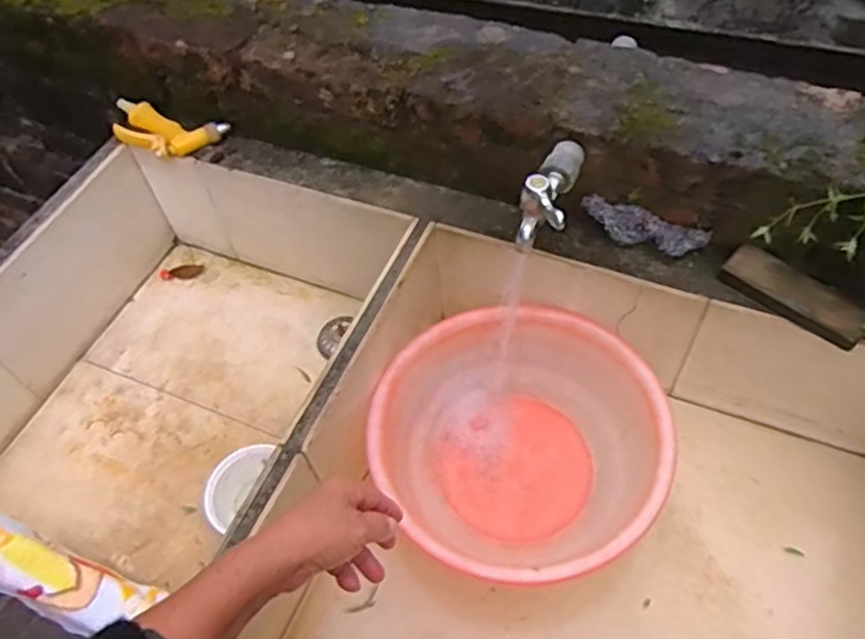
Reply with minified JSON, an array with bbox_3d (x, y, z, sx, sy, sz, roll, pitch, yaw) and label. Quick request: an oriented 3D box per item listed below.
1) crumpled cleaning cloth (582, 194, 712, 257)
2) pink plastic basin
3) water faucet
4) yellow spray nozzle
[{"bbox_3d":[0.239,-0.104,0.779,0.139,0.036,0.032,13,57,13],"label":"crumpled cleaning cloth"},{"bbox_3d":[0.100,0.147,0.804,0.307,0.115,0.315,-2,55,3],"label":"pink plastic basin"},{"bbox_3d":[0.122,-0.140,0.703,0.044,0.060,0.141,12,57,13],"label":"water faucet"},{"bbox_3d":[-0.374,-0.265,0.952,0.170,0.036,0.069,15,58,14],"label":"yellow spray nozzle"}]

